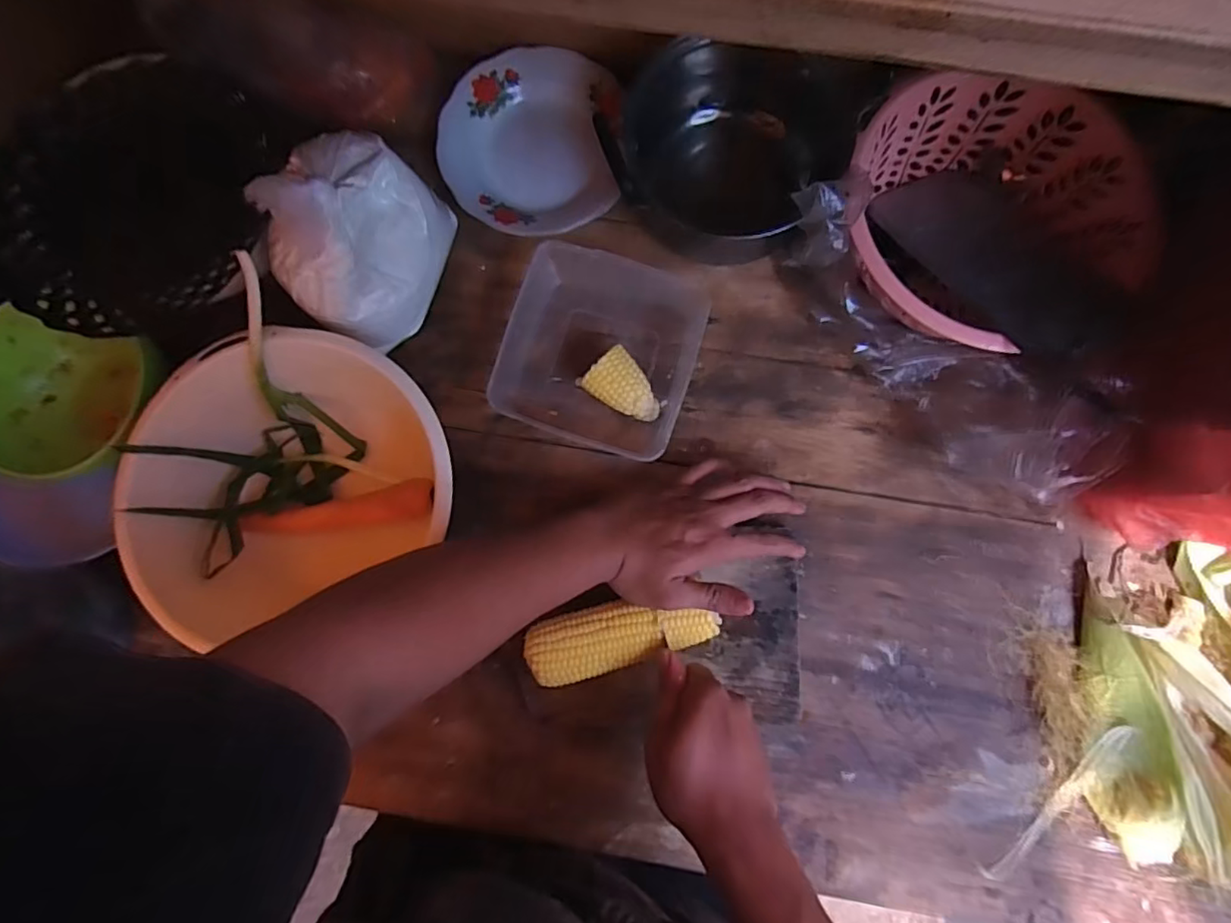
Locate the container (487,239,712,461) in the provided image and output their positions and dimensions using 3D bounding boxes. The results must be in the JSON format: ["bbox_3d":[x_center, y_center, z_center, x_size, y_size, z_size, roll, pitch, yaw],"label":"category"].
[{"bbox_3d":[-0.012,-0.097,0.524,0.161,0.056,0.163,17,83,4],"label":"container"}]

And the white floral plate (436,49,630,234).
[{"bbox_3d":[-0.077,-0.294,0.556,0.161,0.043,0.174,0,83,2],"label":"white floral plate"}]

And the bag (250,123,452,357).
[{"bbox_3d":[-0.202,-0.181,0.478,0.078,0.177,0.153,30,84,5],"label":"bag"}]

